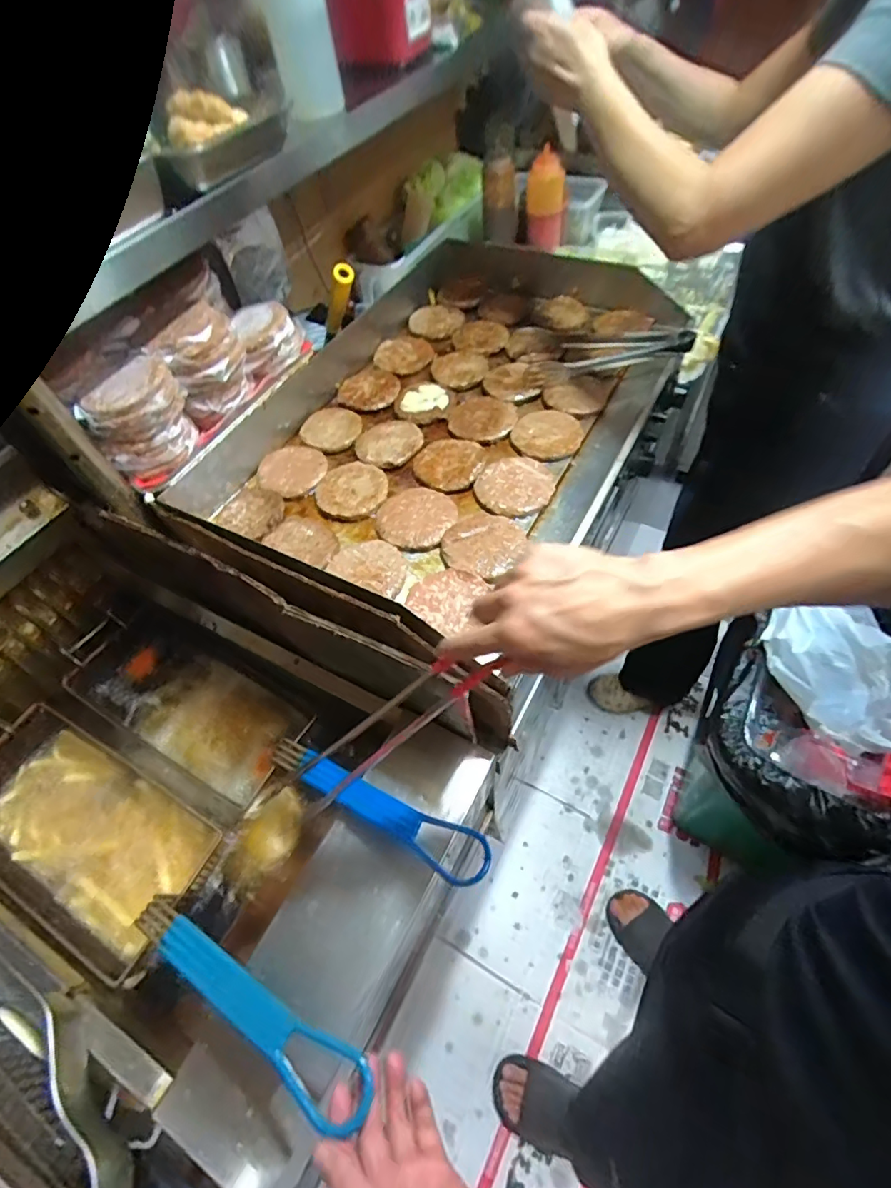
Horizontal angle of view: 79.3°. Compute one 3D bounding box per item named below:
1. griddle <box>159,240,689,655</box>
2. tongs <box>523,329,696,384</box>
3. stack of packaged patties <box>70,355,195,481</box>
[{"bbox_3d":[0.017,-0.290,0.801,0.478,0.114,0.708,23,60,20],"label":"griddle"},{"bbox_3d":[0.252,-0.374,0.842,0.268,0.029,0.083,-9,55,-1],"label":"tongs"},{"bbox_3d":[-0.366,-0.218,0.656,0.099,0.105,0.099,-18,55,-7],"label":"stack of packaged patties"}]

